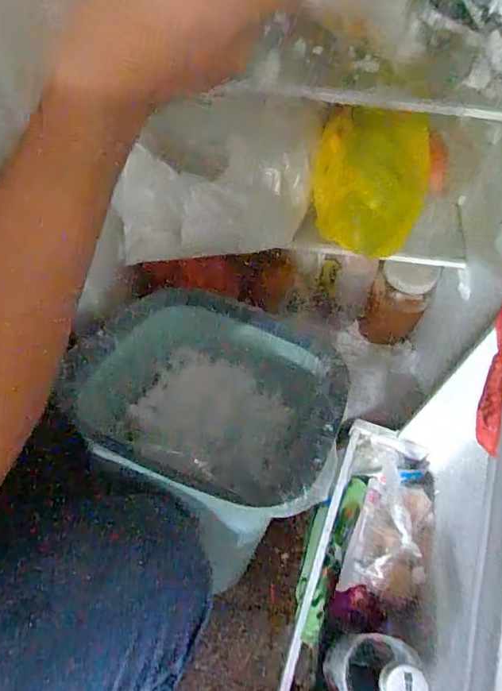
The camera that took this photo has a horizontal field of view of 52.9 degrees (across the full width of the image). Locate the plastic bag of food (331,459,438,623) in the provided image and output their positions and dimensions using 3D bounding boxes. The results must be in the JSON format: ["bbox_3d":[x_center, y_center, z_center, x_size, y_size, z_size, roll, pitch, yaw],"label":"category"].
[{"bbox_3d":[0.149,0.200,0.538,0.079,0.066,0.178,23,61,10],"label":"plastic bag of food"}]

